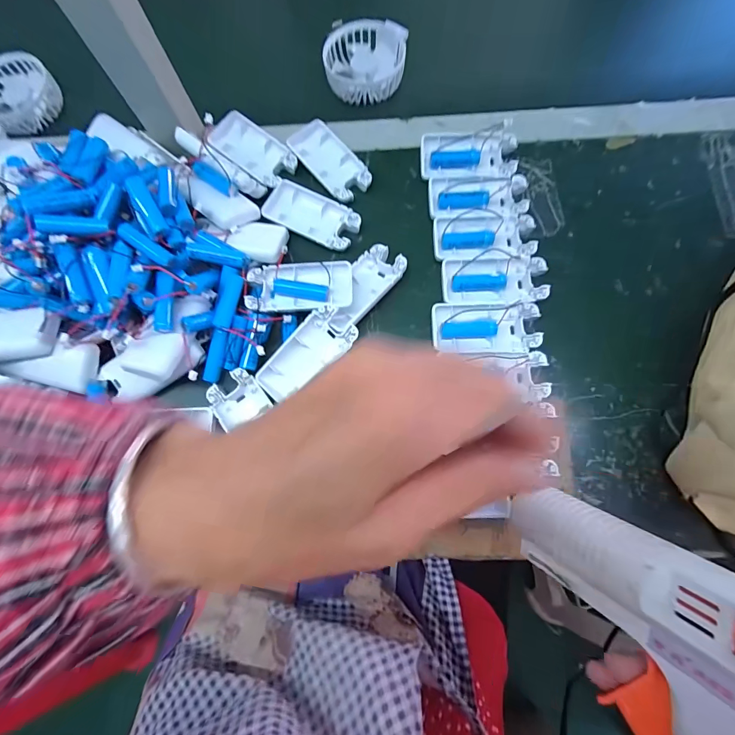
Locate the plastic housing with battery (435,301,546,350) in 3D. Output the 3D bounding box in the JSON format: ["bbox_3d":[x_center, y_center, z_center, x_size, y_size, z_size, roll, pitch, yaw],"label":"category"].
[{"bbox_3d":[0.106,-0.036,0.337,0.093,0.013,0.044,-2,75,3],"label":"plastic housing with battery"}]

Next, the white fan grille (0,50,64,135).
[{"bbox_3d":[-0.403,-0.309,0.427,0.084,0.037,0.087,-1,75,3],"label":"white fan grille"}]

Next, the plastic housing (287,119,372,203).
[{"bbox_3d":[-0.039,-0.214,0.385,0.049,0.011,0.098,-40,77,-7],"label":"plastic housing"}]

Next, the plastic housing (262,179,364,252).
[{"bbox_3d":[-0.053,-0.153,0.374,0.094,0.013,0.052,27,78,10],"label":"plastic housing"}]

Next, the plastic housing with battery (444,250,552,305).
[{"bbox_3d":[0.117,-0.083,0.347,0.093,0.014,0.051,-5,75,2],"label":"plastic housing with battery"}]

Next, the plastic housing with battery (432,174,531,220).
[{"bbox_3d":[0.108,-0.166,0.365,0.093,0.014,0.043,-4,75,2],"label":"plastic housing with battery"}]

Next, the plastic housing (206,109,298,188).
[{"bbox_3d":[-0.118,-0.226,0.387,0.092,0.012,0.048,35,80,11],"label":"plastic housing"}]

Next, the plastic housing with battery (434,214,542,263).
[{"bbox_3d":[0.111,-0.125,0.355,0.094,0.013,0.044,-4,75,2],"label":"plastic housing with battery"}]

